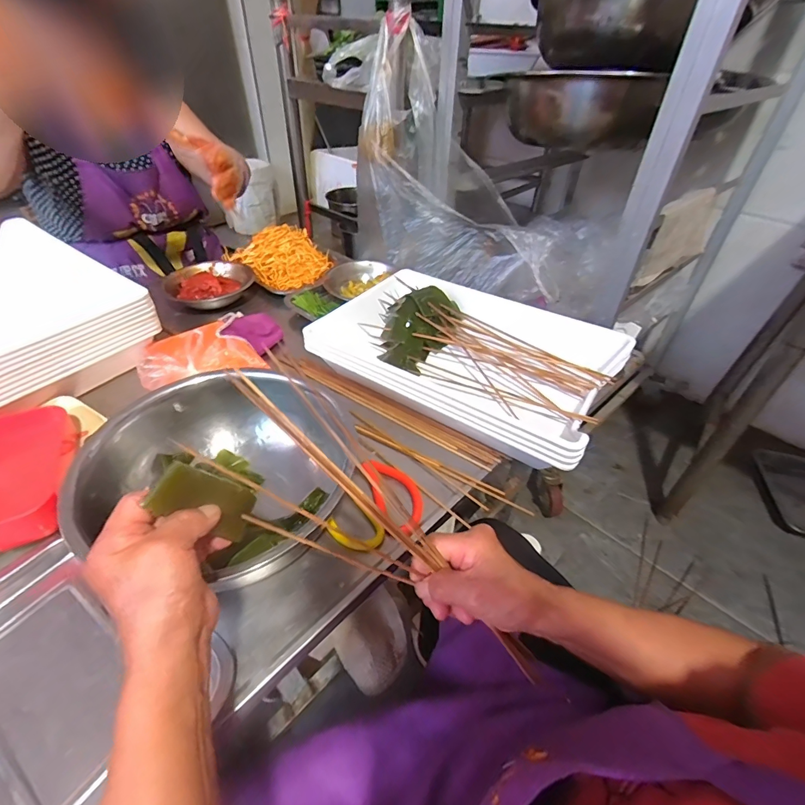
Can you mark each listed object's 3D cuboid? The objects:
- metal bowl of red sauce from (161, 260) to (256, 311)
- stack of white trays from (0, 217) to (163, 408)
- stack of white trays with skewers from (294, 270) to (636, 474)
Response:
[{"bbox_3d":[-0.372,-0.232,0.797,0.164,0.045,0.131,-17,46,-20],"label":"metal bowl of red sauce"},{"bbox_3d":[-0.584,-0.139,0.599,0.366,0.086,0.259,27,48,24],"label":"stack of white trays"},{"bbox_3d":[0.083,-0.077,0.616,0.431,0.085,0.261,25,47,23],"label":"stack of white trays with skewers"}]

